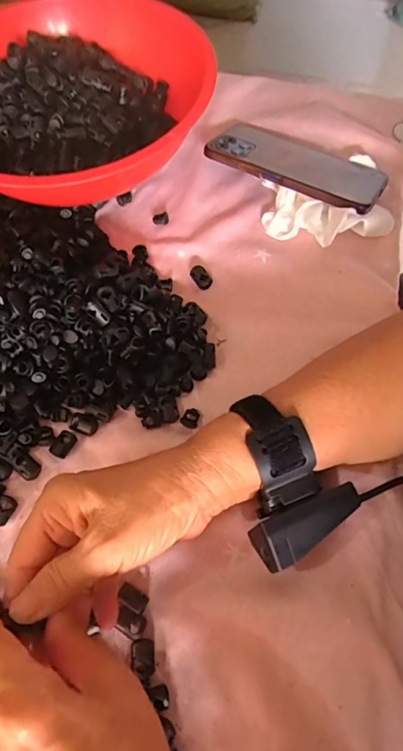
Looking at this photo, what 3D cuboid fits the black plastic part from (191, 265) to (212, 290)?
[{"bbox_3d":[-0.001,-0.085,0.380,0.013,0.006,0.023,-33,69,-11],"label":"black plastic part"}]

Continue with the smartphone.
[{"bbox_3d":[0.089,-0.199,0.413,0.160,0.011,0.084,32,55,15],"label":"smartphone"}]

